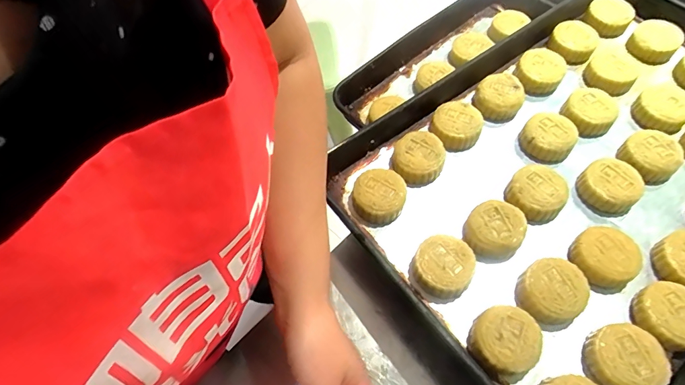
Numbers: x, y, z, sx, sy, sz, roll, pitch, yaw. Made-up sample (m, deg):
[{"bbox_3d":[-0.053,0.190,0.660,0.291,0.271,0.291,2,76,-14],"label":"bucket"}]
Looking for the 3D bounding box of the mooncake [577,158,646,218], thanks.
[{"bbox_3d":[0.312,-0.007,0.468,0.063,0.026,0.061,-40,67,-18],"label":"mooncake"}]

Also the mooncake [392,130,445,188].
[{"bbox_3d":[0.091,-0.043,0.492,0.060,0.031,0.063,-1,61,1],"label":"mooncake"}]

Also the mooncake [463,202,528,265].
[{"bbox_3d":[0.166,0.043,0.441,0.058,0.032,0.059,-1,61,1],"label":"mooncake"}]

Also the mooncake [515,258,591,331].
[{"bbox_3d":[0.212,0.102,0.405,0.060,0.028,0.063,7,62,6],"label":"mooncake"}]

